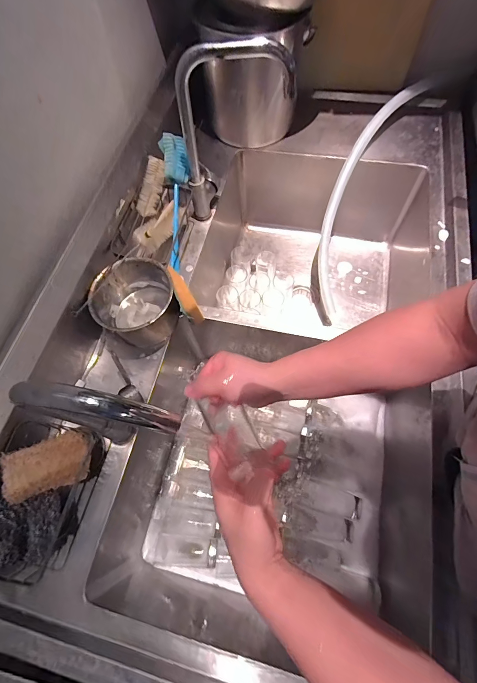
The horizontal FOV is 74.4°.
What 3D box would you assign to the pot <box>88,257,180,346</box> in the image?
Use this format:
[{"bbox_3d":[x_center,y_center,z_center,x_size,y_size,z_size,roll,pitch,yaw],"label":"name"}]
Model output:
[{"bbox_3d":[-0.197,-0.070,0.627,0.140,0.111,0.152,-1,66,3],"label":"pot"}]

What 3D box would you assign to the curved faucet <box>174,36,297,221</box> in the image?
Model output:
[{"bbox_3d":[-0.008,-0.400,0.633,0.216,0.333,0.055,-5,66,1],"label":"curved faucet"}]

